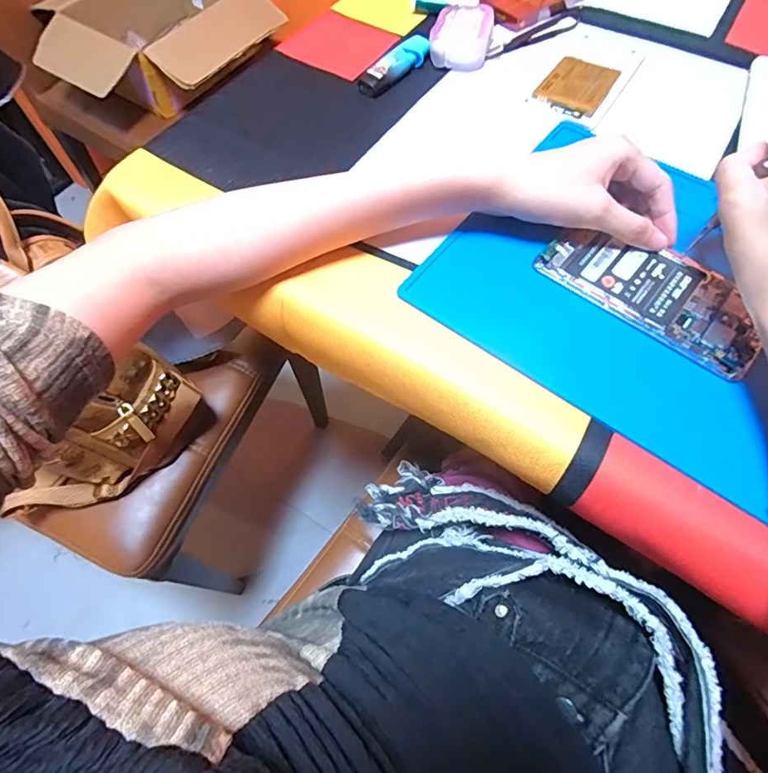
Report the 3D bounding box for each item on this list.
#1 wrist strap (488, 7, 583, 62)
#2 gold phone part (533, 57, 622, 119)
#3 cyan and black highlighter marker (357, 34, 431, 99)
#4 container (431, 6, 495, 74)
[{"bbox_3d":[0.148,-0.337,0.453,0.129,0.004,0.024,-36,67,-16],"label":"wrist strap"},{"bbox_3d":[0.170,-0.266,0.414,0.055,0.007,0.075,32,68,17],"label":"gold phone part"},{"bbox_3d":[0.011,-0.292,0.431,0.083,0.015,0.025,-42,69,-18],"label":"cyan and black highlighter marker"},{"bbox_3d":[0.072,-0.321,0.432,0.054,0.027,0.056,10,64,7],"label":"container"}]

